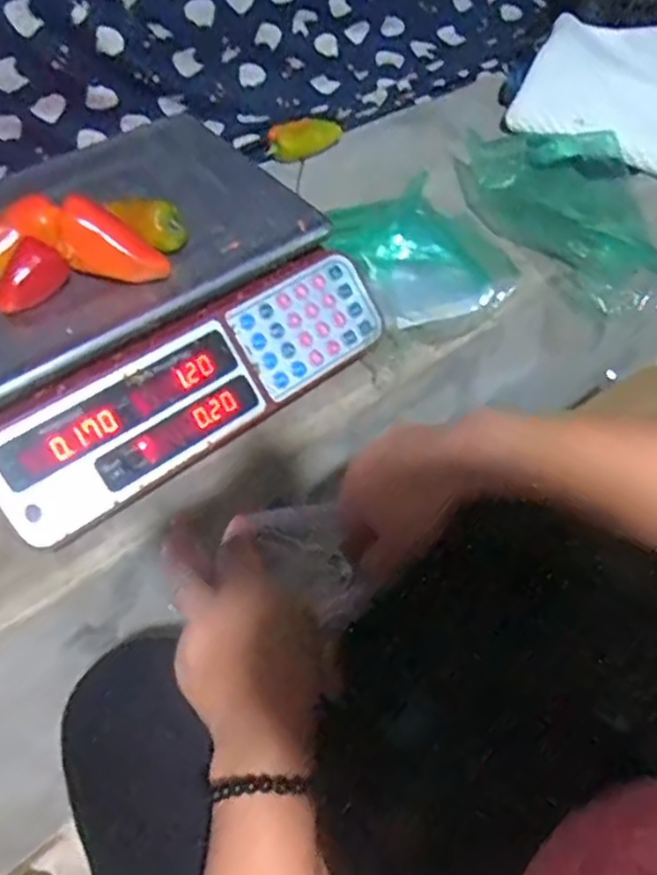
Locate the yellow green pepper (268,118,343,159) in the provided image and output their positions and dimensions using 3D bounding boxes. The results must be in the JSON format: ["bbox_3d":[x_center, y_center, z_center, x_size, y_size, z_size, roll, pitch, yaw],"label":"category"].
[{"bbox_3d":[-0.028,-0.367,0.851,0.105,0.034,0.037,-34,63,-24],"label":"yellow green pepper"}]

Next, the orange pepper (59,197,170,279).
[{"bbox_3d":[-0.164,-0.142,0.532,0.082,0.050,0.047,18,55,9],"label":"orange pepper"}]

